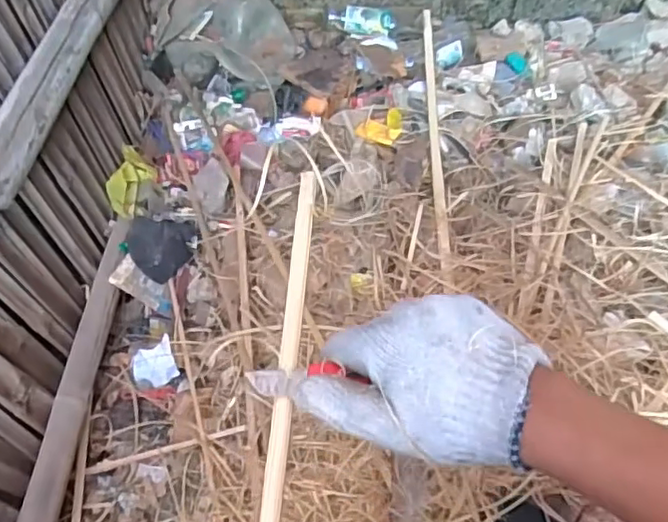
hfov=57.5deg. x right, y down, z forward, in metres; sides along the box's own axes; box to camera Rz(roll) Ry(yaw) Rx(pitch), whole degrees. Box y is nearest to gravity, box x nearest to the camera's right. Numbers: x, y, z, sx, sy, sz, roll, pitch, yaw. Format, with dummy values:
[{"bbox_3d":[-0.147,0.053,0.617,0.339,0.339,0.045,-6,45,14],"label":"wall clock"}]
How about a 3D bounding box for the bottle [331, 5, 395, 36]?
[{"bbox_3d":[0.058,-0.505,1.283,0.138,0.052,0.051,-1,54,2],"label":"bottle"}]

